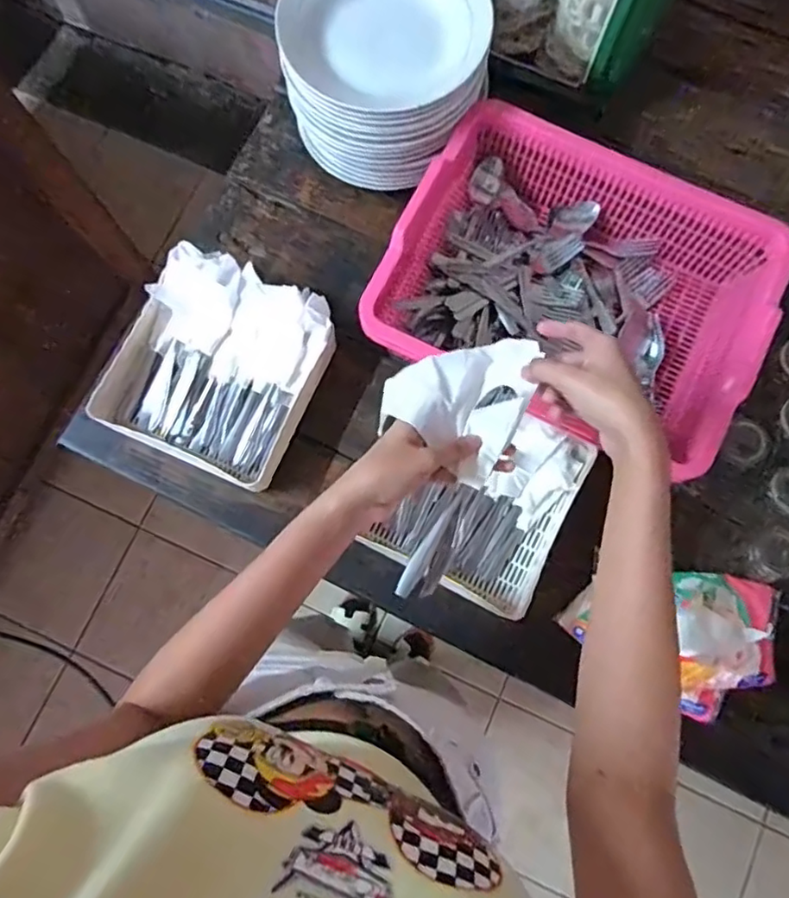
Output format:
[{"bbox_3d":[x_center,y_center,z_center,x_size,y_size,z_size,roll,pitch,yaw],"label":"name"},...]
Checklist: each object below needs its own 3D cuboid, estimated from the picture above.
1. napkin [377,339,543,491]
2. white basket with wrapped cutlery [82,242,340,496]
[{"bbox_3d":[0.055,-0.048,0.481,0.104,0.029,0.122,31,79,6],"label":"napkin"},{"bbox_3d":[-0.202,-0.092,0.690,0.212,0.081,0.216,25,79,5],"label":"white basket with wrapped cutlery"}]

